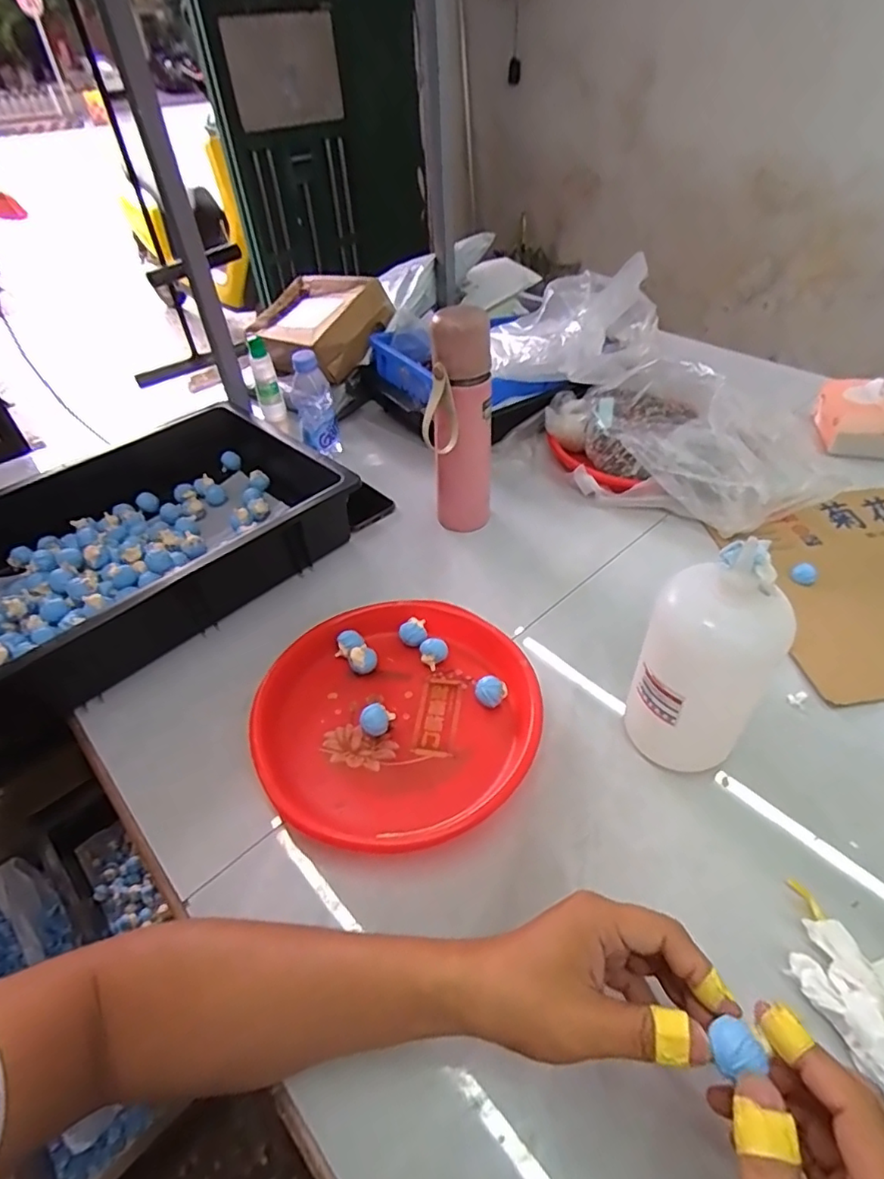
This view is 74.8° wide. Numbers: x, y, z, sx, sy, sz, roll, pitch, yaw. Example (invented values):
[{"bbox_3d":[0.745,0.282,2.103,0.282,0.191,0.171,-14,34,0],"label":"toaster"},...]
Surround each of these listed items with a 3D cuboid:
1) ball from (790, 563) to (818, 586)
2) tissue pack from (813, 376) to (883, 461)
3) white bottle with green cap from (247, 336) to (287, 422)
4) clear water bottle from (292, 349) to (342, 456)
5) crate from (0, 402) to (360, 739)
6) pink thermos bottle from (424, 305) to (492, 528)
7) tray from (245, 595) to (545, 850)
[{"bbox_3d":[0.409,-0.019,0.652,0.025,0.020,0.020,22,49,25],"label":"ball"},{"bbox_3d":[0.602,-0.250,0.833,0.101,0.079,0.116,7,44,12],"label":"tissue pack"},{"bbox_3d":[-0.286,-0.336,0.939,0.038,0.129,0.045,-14,44,-10],"label":"white bottle with green cap"},{"bbox_3d":[-0.184,-0.260,0.836,0.056,0.152,0.051,-12,44,-8],"label":"clear water bottle"},{"bbox_3d":[-0.342,-0.061,0.690,0.485,0.094,0.316,-33,50,-27],"label":"crate"},{"bbox_3d":[0.021,-0.175,0.673,0.072,0.269,0.060,3,44,8],"label":"pink thermos bottle"},{"bbox_3d":[-0.041,0.116,0.534,0.244,0.042,0.246,-2,43,2],"label":"tray"}]

